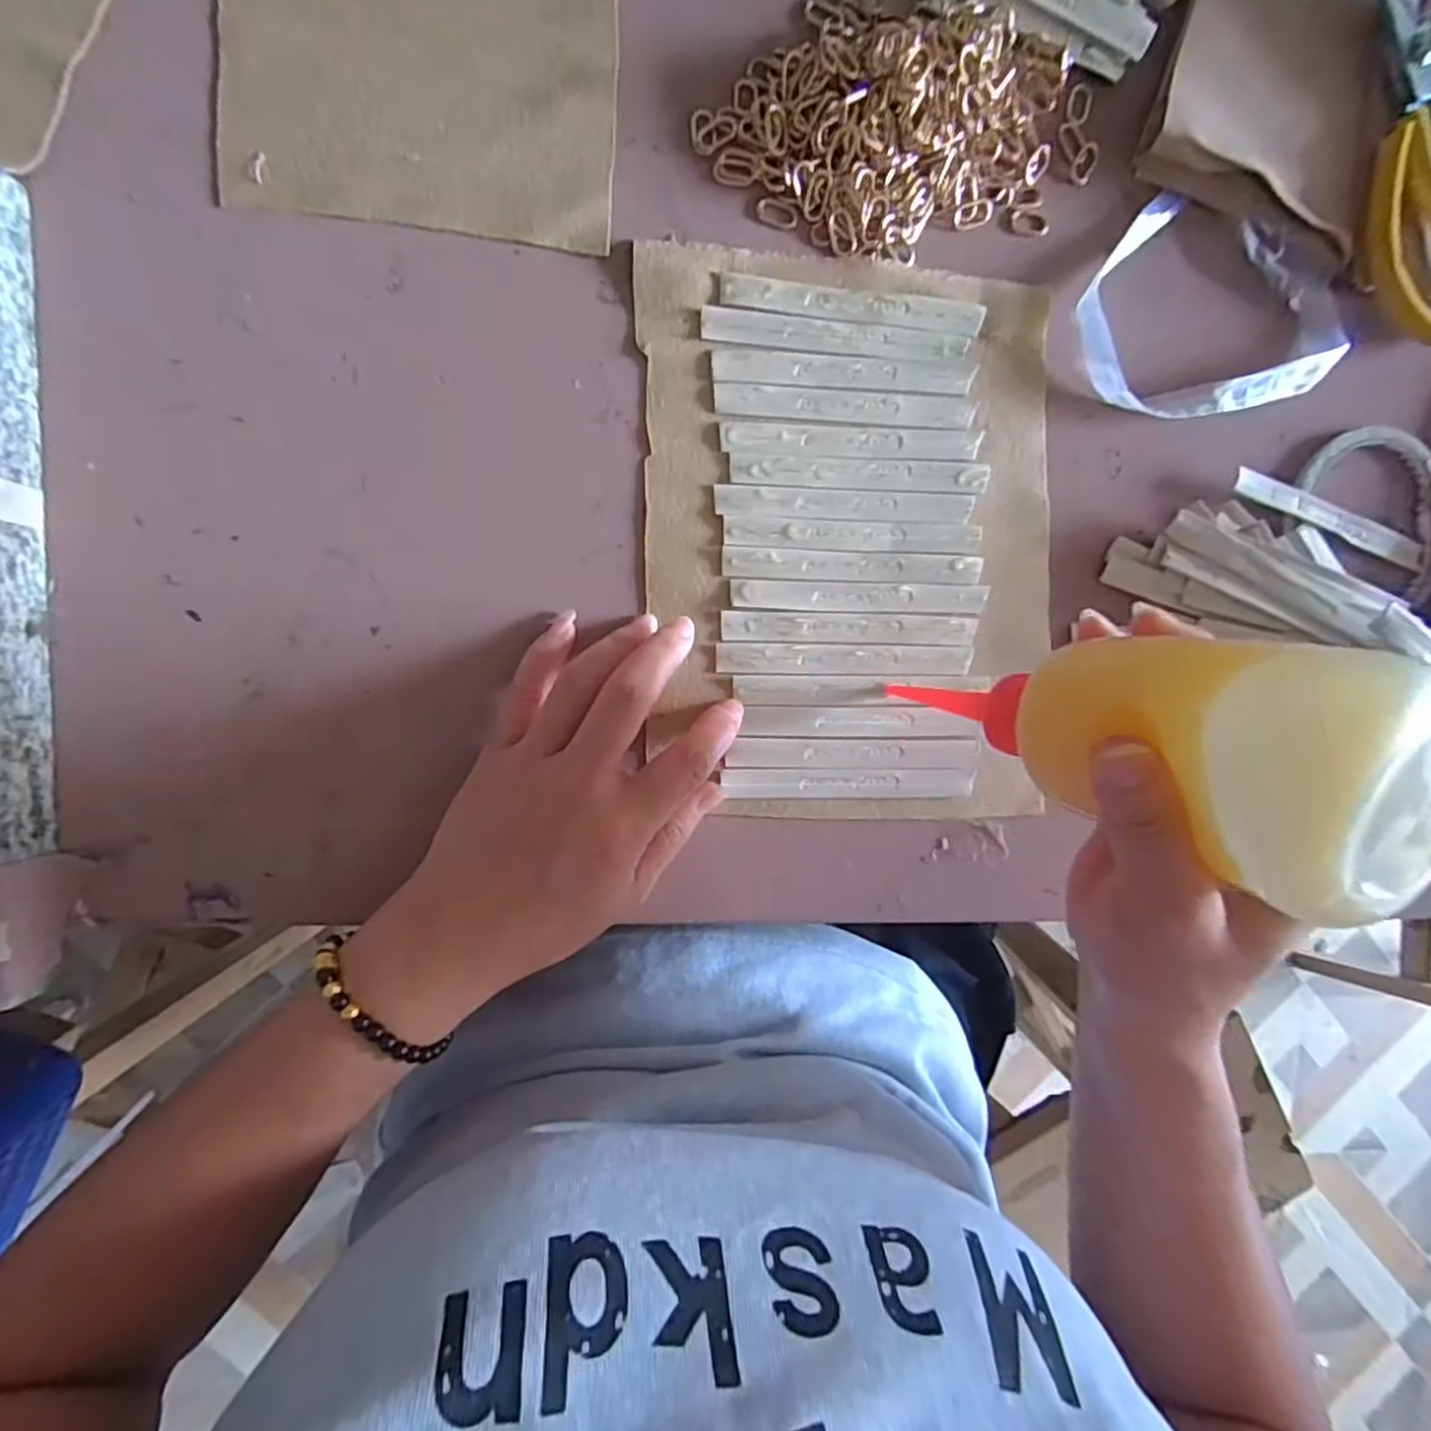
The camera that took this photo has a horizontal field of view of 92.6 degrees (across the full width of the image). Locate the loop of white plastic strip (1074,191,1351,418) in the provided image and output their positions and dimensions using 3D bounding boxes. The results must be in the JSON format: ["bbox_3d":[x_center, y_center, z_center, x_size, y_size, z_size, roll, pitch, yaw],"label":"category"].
[{"bbox_3d":[0.225,-0.177,0.310,0.115,0.011,0.103,31,91,-8],"label":"loop of white plastic strip"}]

